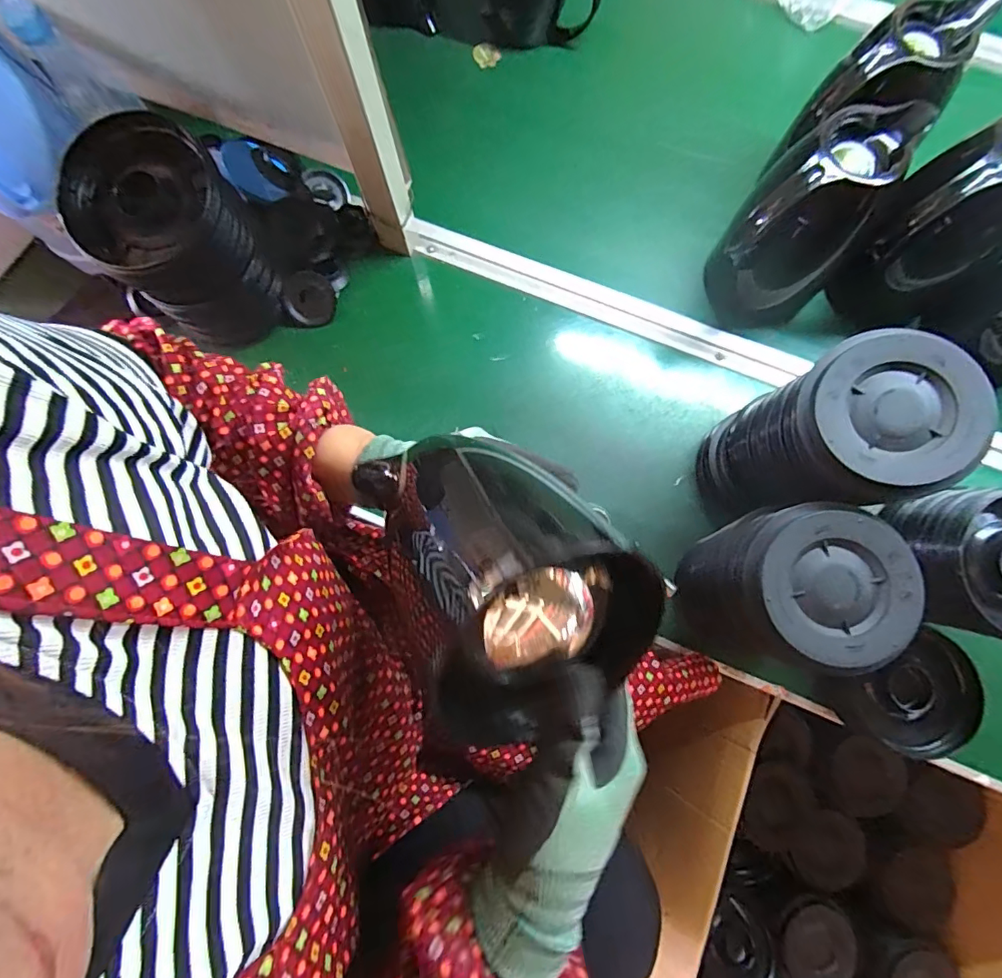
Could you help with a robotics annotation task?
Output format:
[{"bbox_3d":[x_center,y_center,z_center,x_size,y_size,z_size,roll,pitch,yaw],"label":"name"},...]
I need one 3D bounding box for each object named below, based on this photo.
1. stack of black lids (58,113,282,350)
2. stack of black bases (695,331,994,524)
[{"bbox_3d":[-0.318,-0.247,0.520,0.136,0.189,0.113,-40,81,-7],"label":"stack of black lids"},{"bbox_3d":[0.280,-0.034,0.455,0.123,0.234,0.118,5,79,2],"label":"stack of black bases"}]

